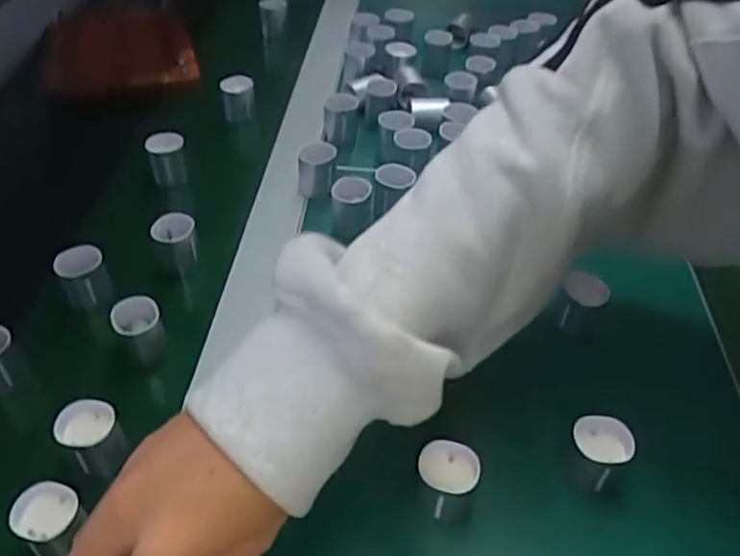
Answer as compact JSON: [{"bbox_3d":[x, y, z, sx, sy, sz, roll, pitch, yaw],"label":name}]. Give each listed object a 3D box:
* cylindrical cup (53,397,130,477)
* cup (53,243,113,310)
[{"bbox_3d":[-0.155,0.089,0.367,0.030,0.034,0.031,1,45,-1],"label":"cylindrical cup"},{"bbox_3d":[-0.195,-0.001,0.450,0.029,0.035,0.027,1,45,-1],"label":"cup"}]

